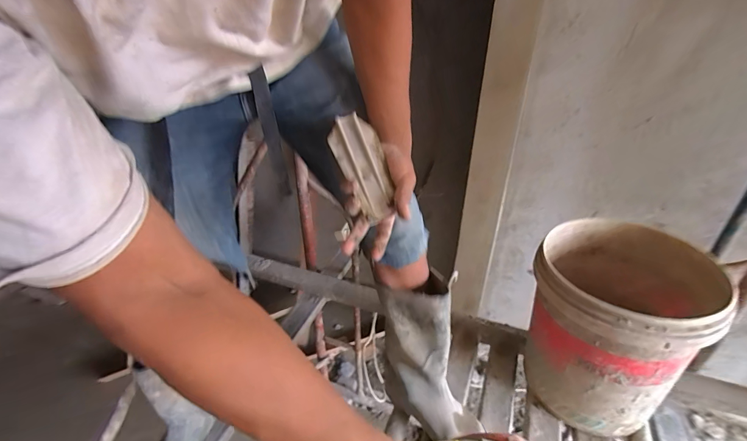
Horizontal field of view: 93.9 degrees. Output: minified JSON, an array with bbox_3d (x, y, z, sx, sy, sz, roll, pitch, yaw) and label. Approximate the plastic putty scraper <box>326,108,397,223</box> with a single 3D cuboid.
[{"bbox_3d":[-0.013,-0.080,0.501,0.064,0.150,0.010,-25,-5,-9],"label":"plastic putty scraper"}]

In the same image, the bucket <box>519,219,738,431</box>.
[{"bbox_3d":[0.485,0.223,0.746,0.282,0.360,0.299,25,40,36],"label":"bucket"}]

